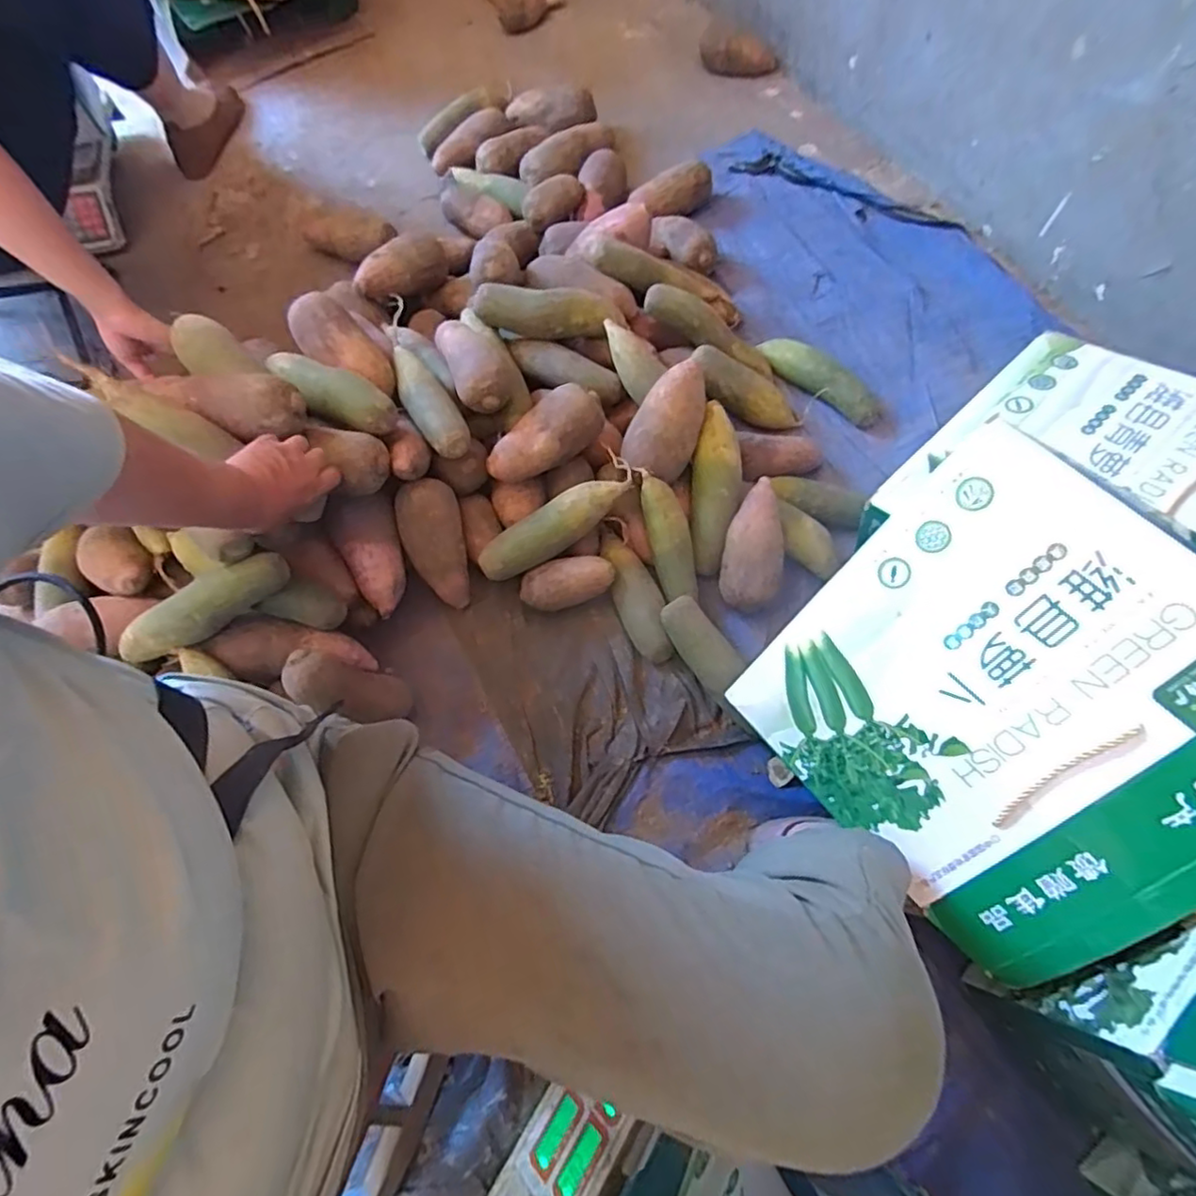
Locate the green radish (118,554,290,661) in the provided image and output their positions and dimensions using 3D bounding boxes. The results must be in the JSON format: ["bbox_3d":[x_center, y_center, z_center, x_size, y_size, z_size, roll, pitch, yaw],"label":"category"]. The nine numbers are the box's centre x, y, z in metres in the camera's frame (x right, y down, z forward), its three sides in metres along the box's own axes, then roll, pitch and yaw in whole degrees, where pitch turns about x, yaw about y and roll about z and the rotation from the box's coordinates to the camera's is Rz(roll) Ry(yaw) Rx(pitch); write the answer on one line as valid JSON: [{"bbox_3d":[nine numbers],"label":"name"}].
[{"bbox_3d":[-0.409,0.006,0.651,0.173,0.044,0.049,-34,71,-12],"label":"green radish"}]

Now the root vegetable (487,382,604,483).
[{"bbox_3d":[-0.063,-0.195,0.771,0.152,0.069,0.068,-43,73,-15],"label":"root vegetable"}]

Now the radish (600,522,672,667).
[{"bbox_3d":[0.044,-0.011,0.796,0.059,0.047,0.194,-18,68,-6],"label":"radish"}]

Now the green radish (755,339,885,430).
[{"bbox_3d":[0.310,-0.304,0.883,0.199,0.047,0.055,37,73,15],"label":"green radish"}]

